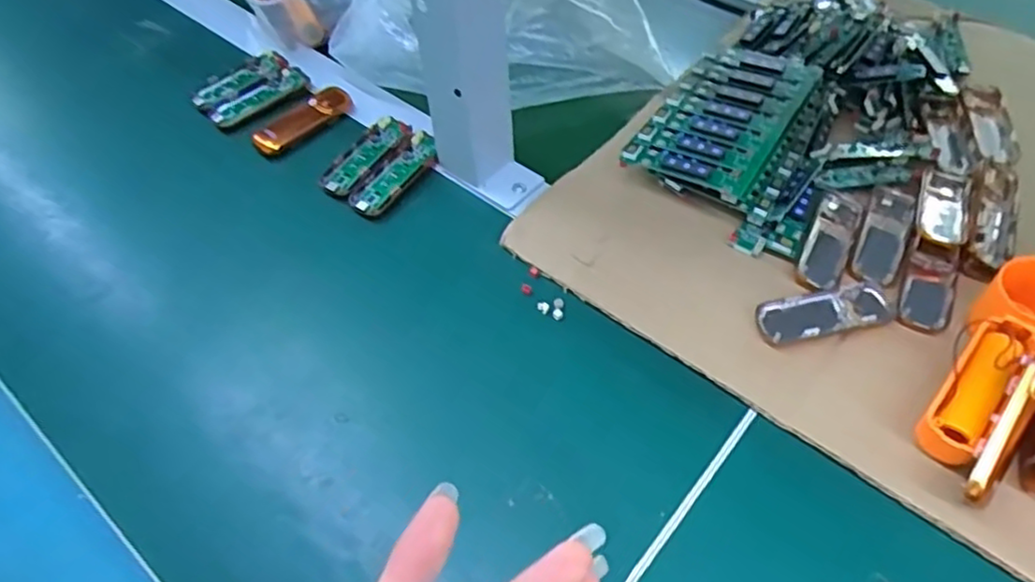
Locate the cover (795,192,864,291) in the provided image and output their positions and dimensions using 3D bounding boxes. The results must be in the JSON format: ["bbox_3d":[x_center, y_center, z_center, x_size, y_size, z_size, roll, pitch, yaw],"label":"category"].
[{"bbox_3d":[0.203,-0.034,0.442,0.026,0.009,0.084,23,60,18],"label":"cover"}]

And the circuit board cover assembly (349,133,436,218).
[{"bbox_3d":[-0.089,-0.084,0.498,0.030,0.014,0.083,31,63,23],"label":"circuit board cover assembly"}]

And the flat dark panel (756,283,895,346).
[{"bbox_3d":[0.185,0.013,0.410,0.082,0.009,0.028,-12,55,-4],"label":"flat dark panel"}]

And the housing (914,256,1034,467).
[{"bbox_3d":[0.255,0.037,0.368,0.041,0.045,0.127,38,65,26],"label":"housing"}]

